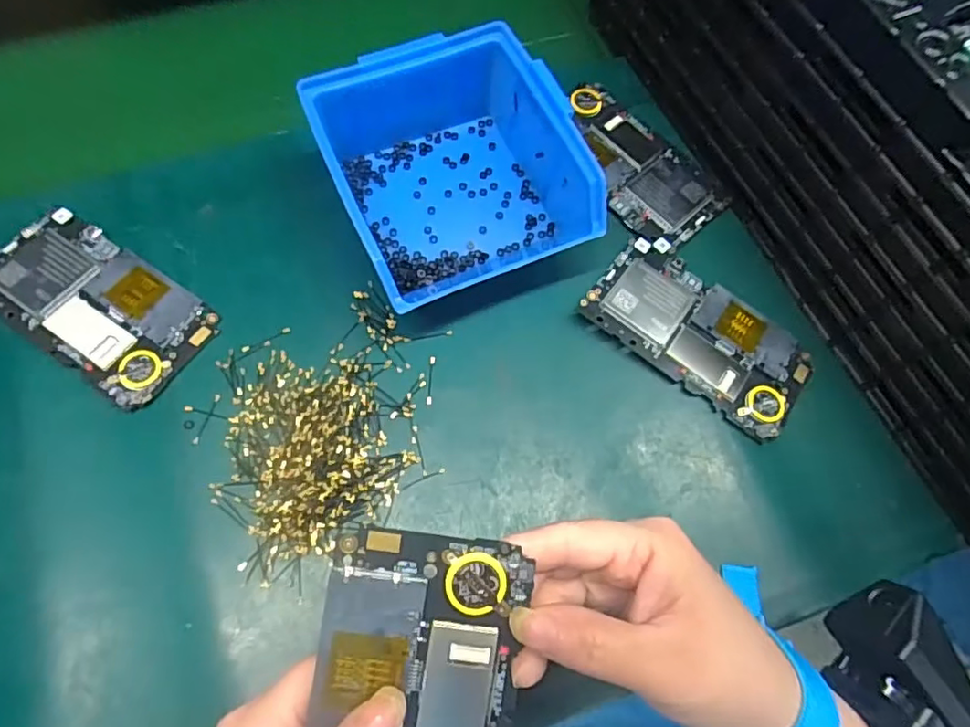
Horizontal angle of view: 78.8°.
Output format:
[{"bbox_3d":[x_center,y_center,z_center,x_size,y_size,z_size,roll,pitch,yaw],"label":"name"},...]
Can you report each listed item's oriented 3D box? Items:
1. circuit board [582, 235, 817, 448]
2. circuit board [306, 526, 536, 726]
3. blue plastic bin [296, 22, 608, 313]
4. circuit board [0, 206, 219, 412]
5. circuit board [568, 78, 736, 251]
[{"bbox_3d":[0.121,-0.016,0.332,0.122,0.013,0.067,38,71,13],"label":"circuit board"},{"bbox_3d":[-0.021,0.120,0.196,0.066,0.007,0.125,0,90,-3],"label":"circuit board"},{"bbox_3d":[-0.019,-0.112,0.331,0.130,0.067,0.150,-22,70,-11],"label":"blue plastic bin"},{"bbox_3d":[-0.211,-0.033,0.320,0.123,0.012,0.064,32,70,11],"label":"circuit board"},{"bbox_3d":[0.090,-0.126,0.372,0.064,0.006,0.119,-38,74,-16],"label":"circuit board"}]

